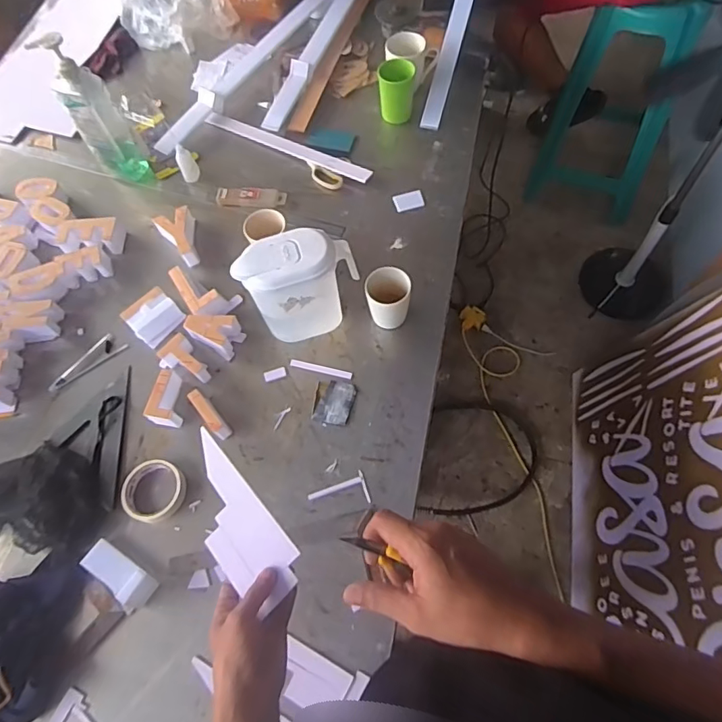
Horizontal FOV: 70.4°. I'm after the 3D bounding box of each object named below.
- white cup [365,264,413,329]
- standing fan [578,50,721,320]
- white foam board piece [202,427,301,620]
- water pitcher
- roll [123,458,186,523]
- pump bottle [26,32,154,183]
[{"bbox_3d":[0.045,-0.099,0.854,0.073,0.105,0.066,-1,65,3],"label":"white cup"},{"bbox_3d":[0.831,-0.451,1.386,0.330,0.854,0.304,32,71,16],"label":"standing fan"},{"bbox_3d":[-0.149,0.181,0.586,0.080,0.011,0.209,-44,61,-7],"label":"white foam board piece"},{"bbox_3d":[-0.095,-0.123,0.819,0.167,0.163,0.094,-26,67,-8],"label":"water pitcher"},{"bbox_3d":[-0.324,0.199,0.788,0.105,0.027,0.091,18,68,11],"label":"roll"},{"bbox_3d":[-0.507,-0.471,0.983,0.088,0.293,0.081,-38,69,-13],"label":"pump bottle"}]

